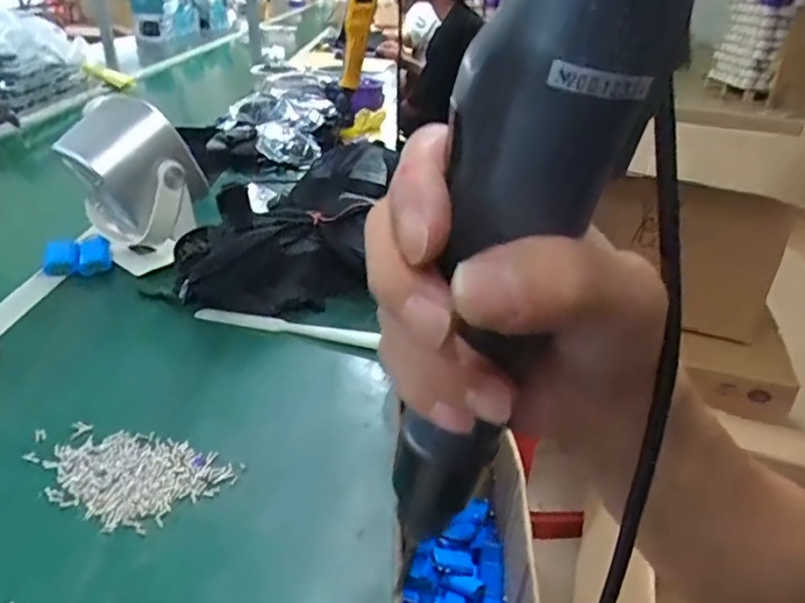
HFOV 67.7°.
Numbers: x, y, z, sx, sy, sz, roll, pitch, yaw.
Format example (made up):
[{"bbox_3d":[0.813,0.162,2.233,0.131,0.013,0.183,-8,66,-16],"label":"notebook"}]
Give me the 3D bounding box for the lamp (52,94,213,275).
[{"bbox_3d":[-0.333,-0.150,0.749,0.141,0.182,0.125,-17,35,-32],"label":"lamp"}]

